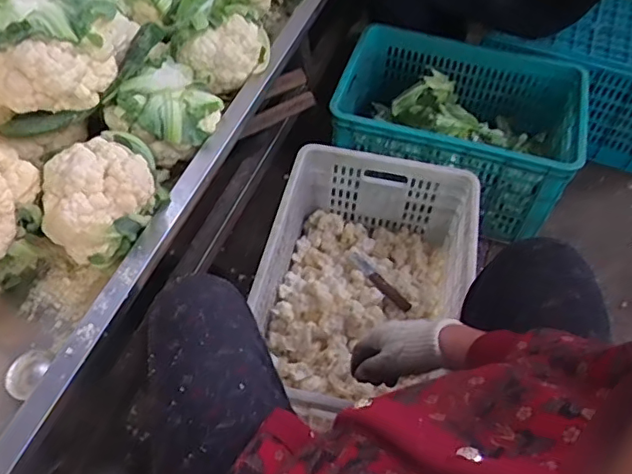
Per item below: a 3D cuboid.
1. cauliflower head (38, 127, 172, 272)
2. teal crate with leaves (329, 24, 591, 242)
[{"bbox_3d":[-0.281,-0.065,0.753,0.126,0.106,0.167,27,57,16],"label":"cauliflower head"},{"bbox_3d":[0.339,-0.282,1.401,0.550,0.252,0.415,13,54,7],"label":"teal crate with leaves"}]

